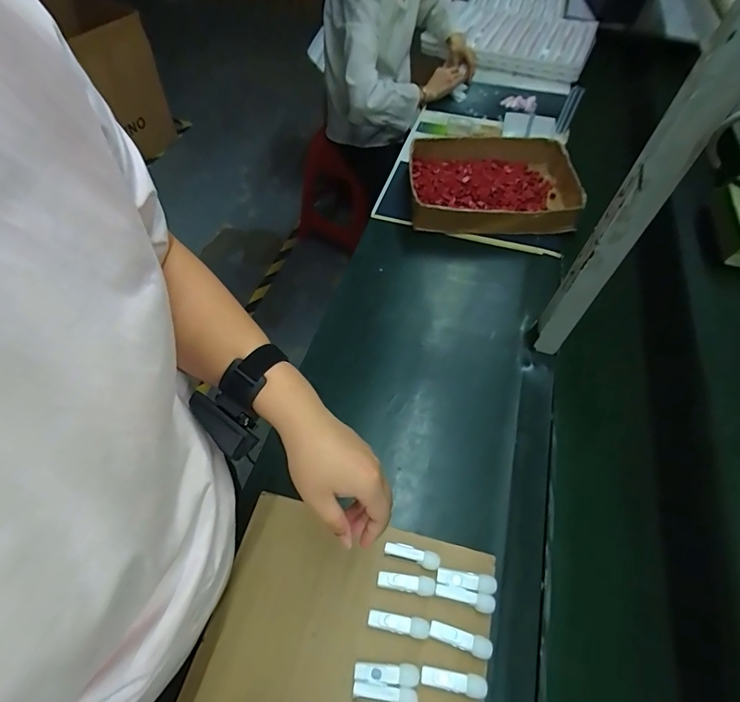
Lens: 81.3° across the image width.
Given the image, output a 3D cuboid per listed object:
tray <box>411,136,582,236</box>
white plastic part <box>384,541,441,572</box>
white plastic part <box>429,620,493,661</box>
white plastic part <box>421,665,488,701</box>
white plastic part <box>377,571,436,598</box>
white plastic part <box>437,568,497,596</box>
[{"bbox_3d":[0.273,-0.372,0.960,0.357,0.105,0.299,5,55,-1],"label":"tray"},{"bbox_3d":[0.049,0.237,0.502,0.063,0.010,0.018,17,56,7],"label":"white plastic part"},{"bbox_3d":[0.096,0.305,0.455,0.065,0.009,0.018,18,56,8],"label":"white plastic part"},{"bbox_3d":[0.085,0.334,0.434,0.065,0.007,0.018,11,56,3],"label":"white plastic part"},{"bbox_3d":[0.041,0.263,0.487,0.063,0.010,0.019,11,56,3],"label":"white plastic part"},{"bbox_3d":[0.109,0.259,0.485,0.064,0.010,0.019,10,56,2],"label":"white plastic part"}]

